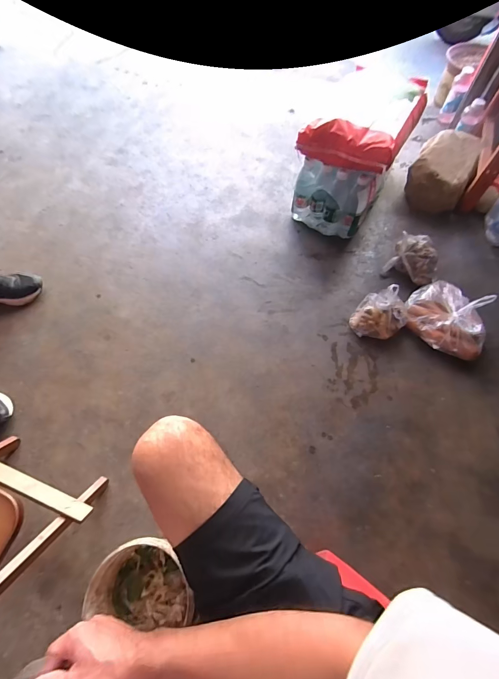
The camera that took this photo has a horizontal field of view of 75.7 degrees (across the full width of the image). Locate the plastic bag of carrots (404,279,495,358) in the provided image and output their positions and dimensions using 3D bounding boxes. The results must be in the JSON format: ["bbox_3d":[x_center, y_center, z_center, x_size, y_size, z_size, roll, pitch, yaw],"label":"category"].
[{"bbox_3d":[0.617,-0.065,0.996,0.216,0.087,0.251,-41,71,-20],"label":"plastic bag of carrots"}]

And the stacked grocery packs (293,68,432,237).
[{"bbox_3d":[0.376,-0.665,1.132,0.290,0.382,0.492,24,68,11],"label":"stacked grocery packs"}]

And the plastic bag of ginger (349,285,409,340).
[{"bbox_3d":[0.404,-0.081,0.977,0.139,0.118,0.148,34,67,15],"label":"plastic bag of ginger"}]

